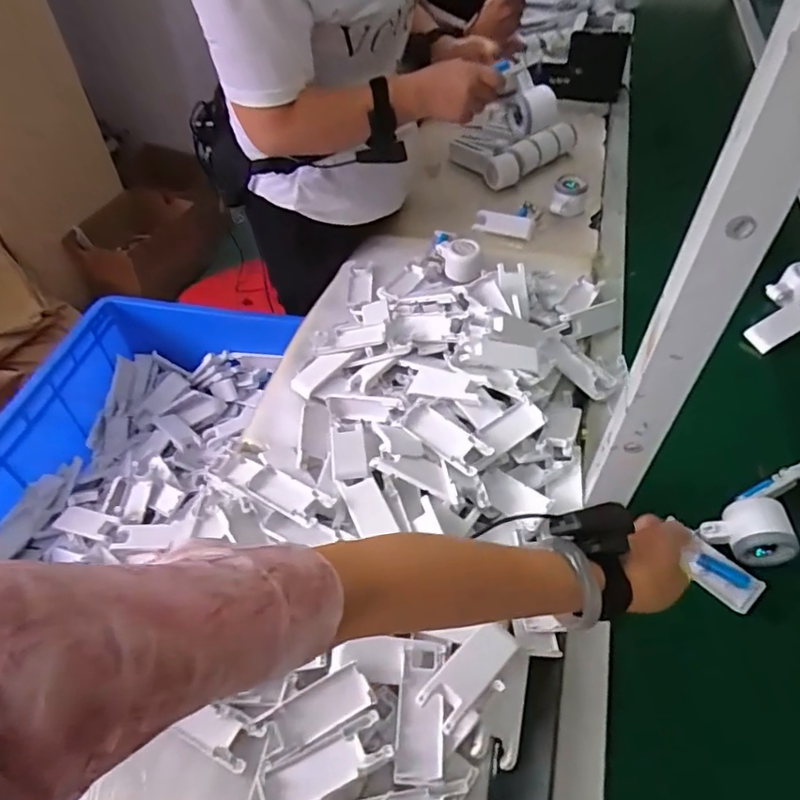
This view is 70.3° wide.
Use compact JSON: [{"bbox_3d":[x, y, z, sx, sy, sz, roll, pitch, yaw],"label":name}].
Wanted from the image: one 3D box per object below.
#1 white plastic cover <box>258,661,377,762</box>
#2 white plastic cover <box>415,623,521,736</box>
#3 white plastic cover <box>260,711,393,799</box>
[{"bbox_3d":[-0.069,0.262,0.481,0.091,0.011,0.040,-26,69,-5],"label":"white plastic cover"},{"bbox_3d":[0.060,0.235,0.491,0.040,0.010,0.094,35,53,28],"label":"white plastic cover"},{"bbox_3d":[-0.061,0.295,0.462,0.101,0.011,0.044,-21,53,-15],"label":"white plastic cover"}]

